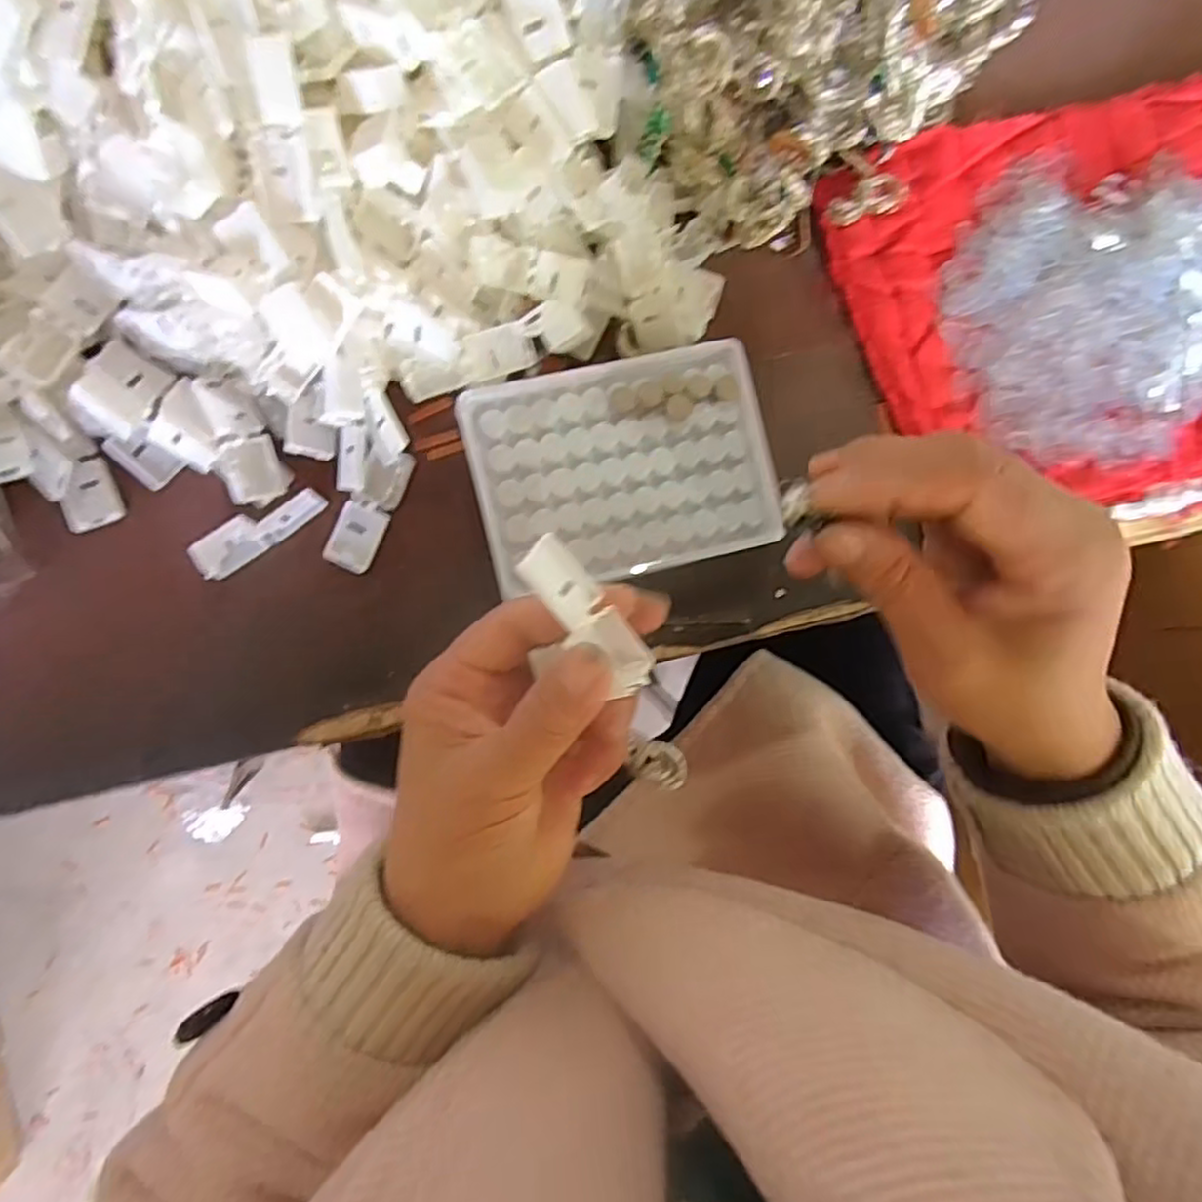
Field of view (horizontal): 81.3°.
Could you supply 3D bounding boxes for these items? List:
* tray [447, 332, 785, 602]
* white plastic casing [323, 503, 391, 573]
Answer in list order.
[{"bbox_3d":[0.010,-0.061,0.311,0.130,0.012,0.095,-13,89,-6],"label":"tray"},{"bbox_3d":[-0.110,-0.028,0.312,0.021,0.004,0.029,23,86,-5],"label":"white plastic casing"}]

